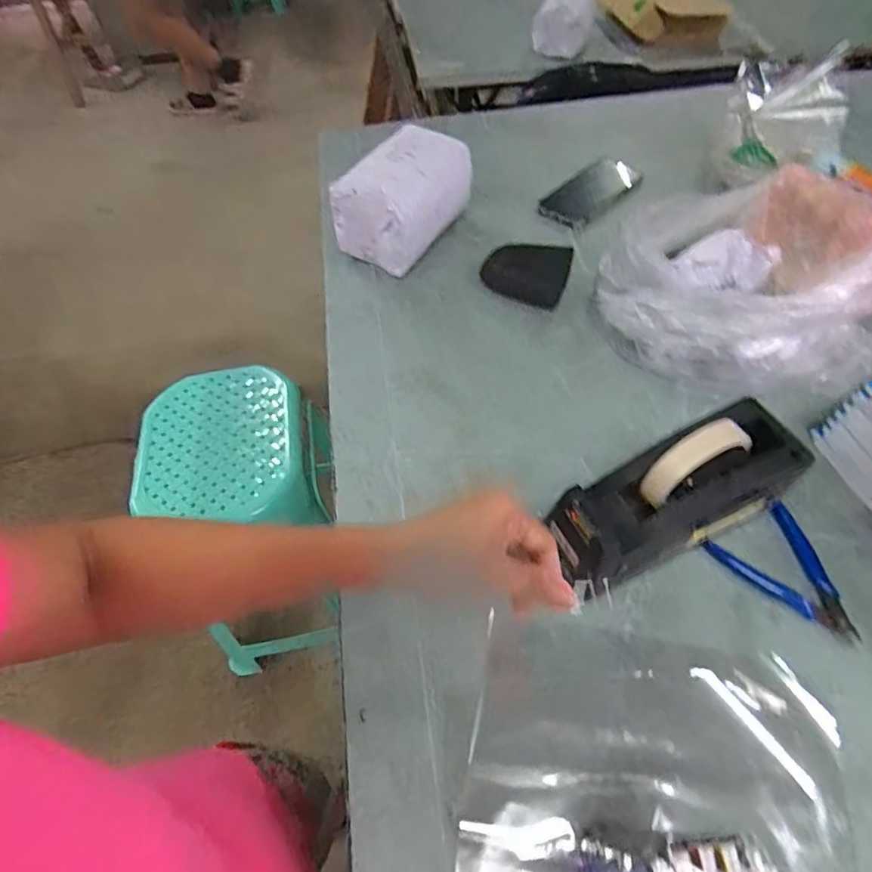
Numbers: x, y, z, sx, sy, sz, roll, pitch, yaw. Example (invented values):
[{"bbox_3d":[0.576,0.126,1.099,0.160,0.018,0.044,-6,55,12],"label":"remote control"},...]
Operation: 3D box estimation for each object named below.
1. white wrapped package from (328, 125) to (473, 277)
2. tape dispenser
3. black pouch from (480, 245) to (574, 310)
[{"bbox_3d":[-0.031,-0.311,0.707,0.130,0.099,0.183,31,61,22],"label":"white wrapped package"},{"bbox_3d":[0.191,0.053,0.434,0.206,0.119,0.071,-23,57,-12],"label":"tape dispenser"},{"bbox_3d":[0.112,-0.206,0.675,0.102,0.023,0.090,15,57,12],"label":"black pouch"}]

